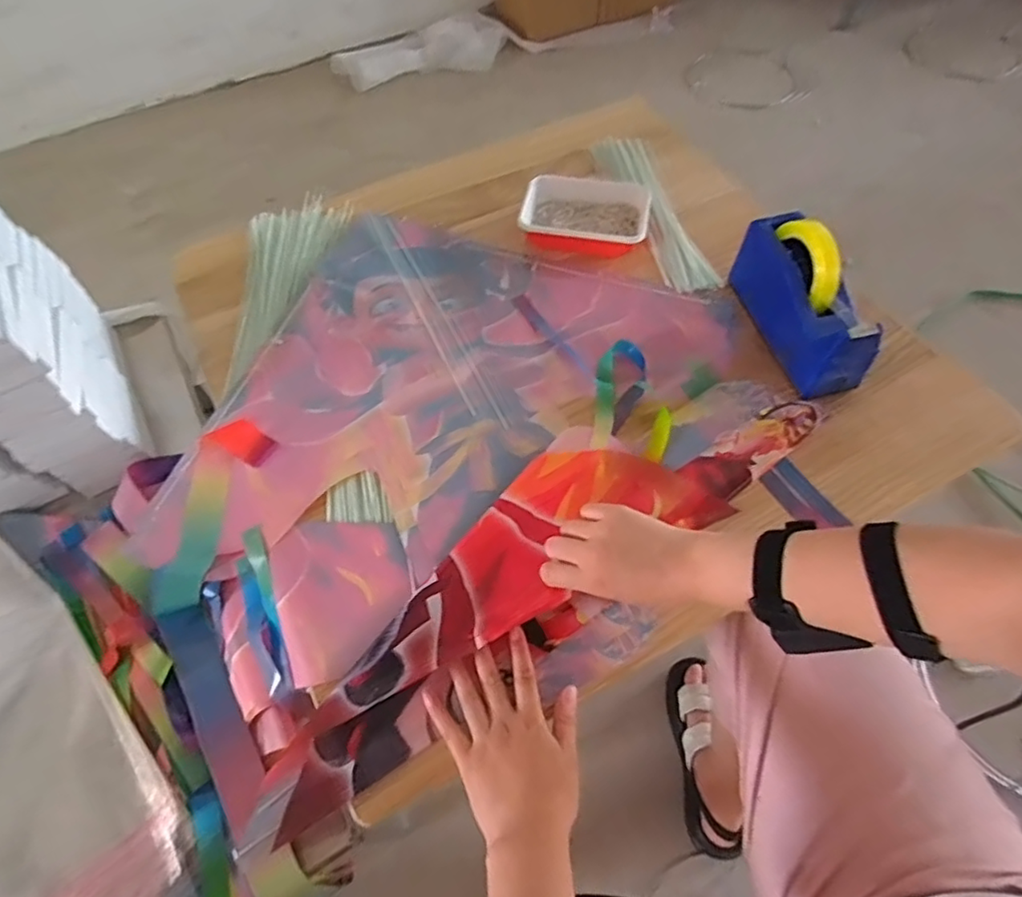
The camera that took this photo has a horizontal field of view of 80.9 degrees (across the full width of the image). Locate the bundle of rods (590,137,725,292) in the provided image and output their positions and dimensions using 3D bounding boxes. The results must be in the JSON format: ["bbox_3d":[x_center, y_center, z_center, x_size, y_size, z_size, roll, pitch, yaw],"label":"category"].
[{"bbox_3d":[0.201,-0.343,0.849,0.079,0.016,0.321,-12,59,-4],"label":"bundle of rods"}]

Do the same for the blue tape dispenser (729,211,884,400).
[{"bbox_3d":[0.327,-0.169,0.671,0.065,0.118,0.201,-14,59,-6],"label":"blue tape dispenser"}]

